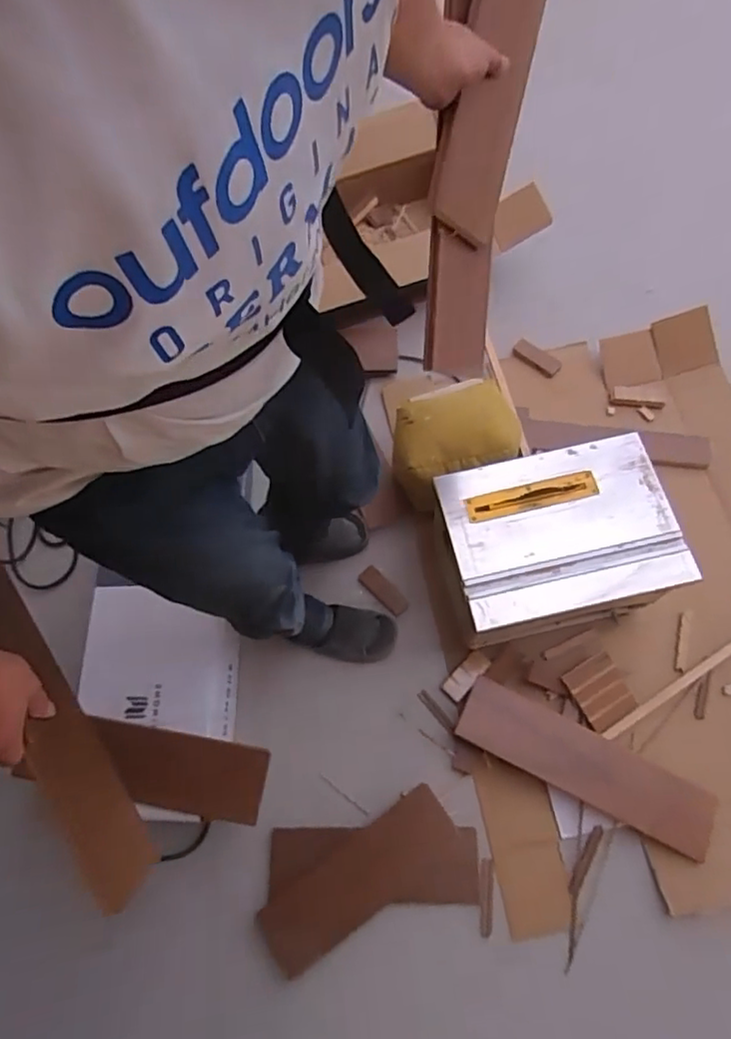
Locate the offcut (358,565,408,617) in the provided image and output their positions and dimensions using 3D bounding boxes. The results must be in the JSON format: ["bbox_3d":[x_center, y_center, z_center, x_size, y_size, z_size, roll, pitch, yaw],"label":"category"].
[{"bbox_3d":[0.039,0.159,1.361,0.045,0.008,0.126,-42,71,-12],"label":"offcut"}]

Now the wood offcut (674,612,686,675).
[{"bbox_3d":[0.659,0.257,1.267,0.020,0.005,0.123,12,71,6],"label":"wood offcut"}]

